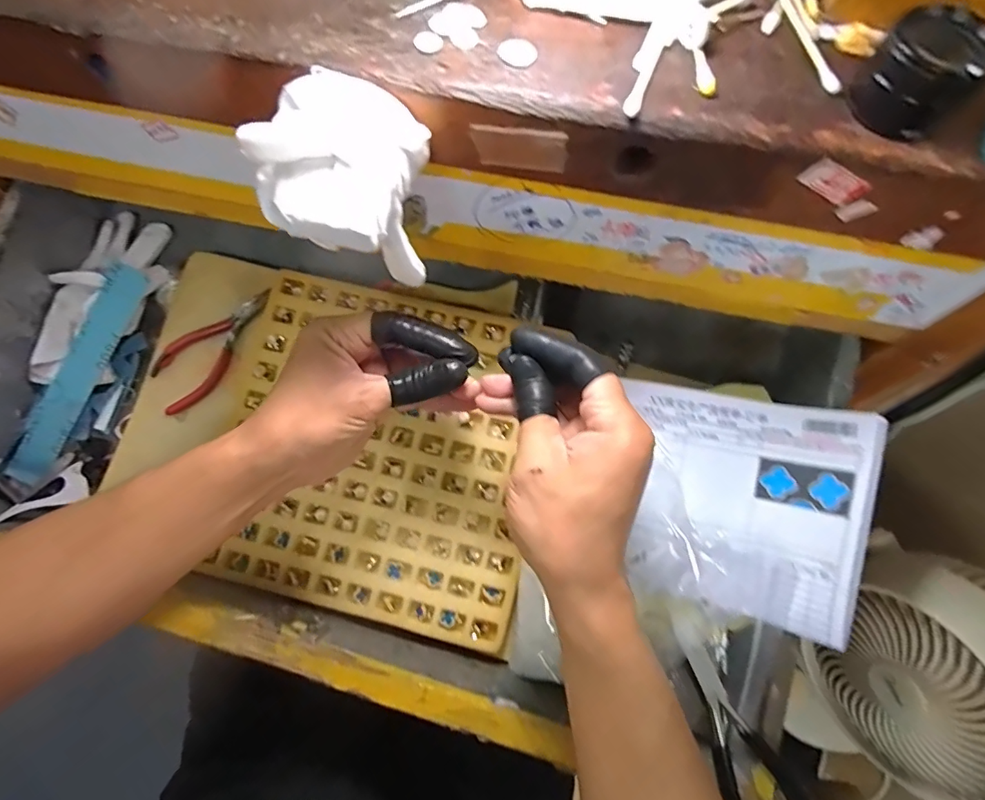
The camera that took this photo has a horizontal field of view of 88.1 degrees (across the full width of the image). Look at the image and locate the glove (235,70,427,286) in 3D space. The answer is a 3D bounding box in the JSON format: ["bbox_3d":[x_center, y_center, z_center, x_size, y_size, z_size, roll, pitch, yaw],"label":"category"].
[{"bbox_3d":[-0.074,-0.098,0.250,0.073,0.082,0.067,27,71,9],"label":"glove"}]

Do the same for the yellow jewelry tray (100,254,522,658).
[{"bbox_3d":[-0.133,0.030,0.419,0.343,0.015,0.256,13,81,7],"label":"yellow jewelry tray"}]

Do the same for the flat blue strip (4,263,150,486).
[{"bbox_3d":[-0.352,-0.019,0.431,0.028,0.011,0.207,29,96,-27],"label":"flat blue strip"}]

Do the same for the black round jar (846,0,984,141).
[{"bbox_3d":[0.169,-0.129,0.202,0.037,0.033,0.029,39,73,13],"label":"black round jar"}]

